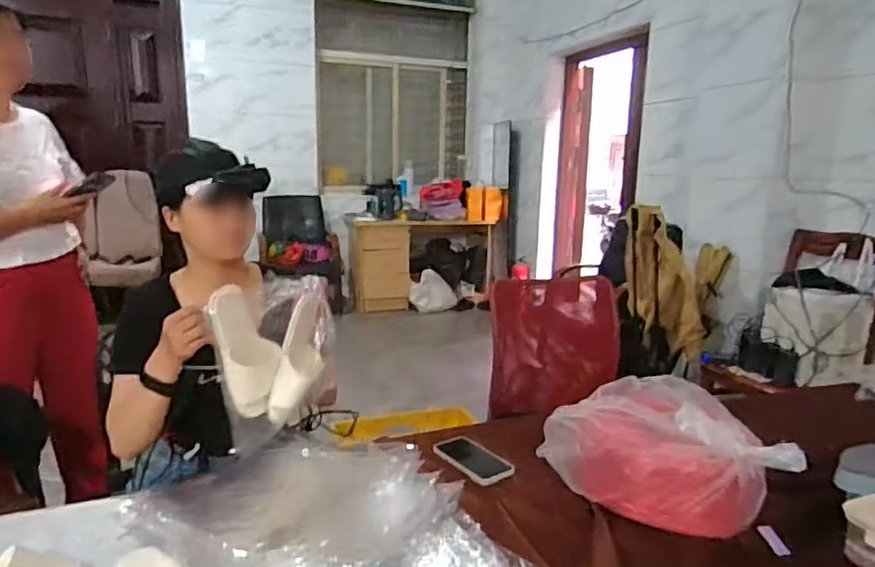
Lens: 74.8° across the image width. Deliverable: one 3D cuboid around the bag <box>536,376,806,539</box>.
[{"bbox_3d":[0.364,0.285,0.973,0.276,0.155,0.317,-2,12,-16],"label":"bag"}]

